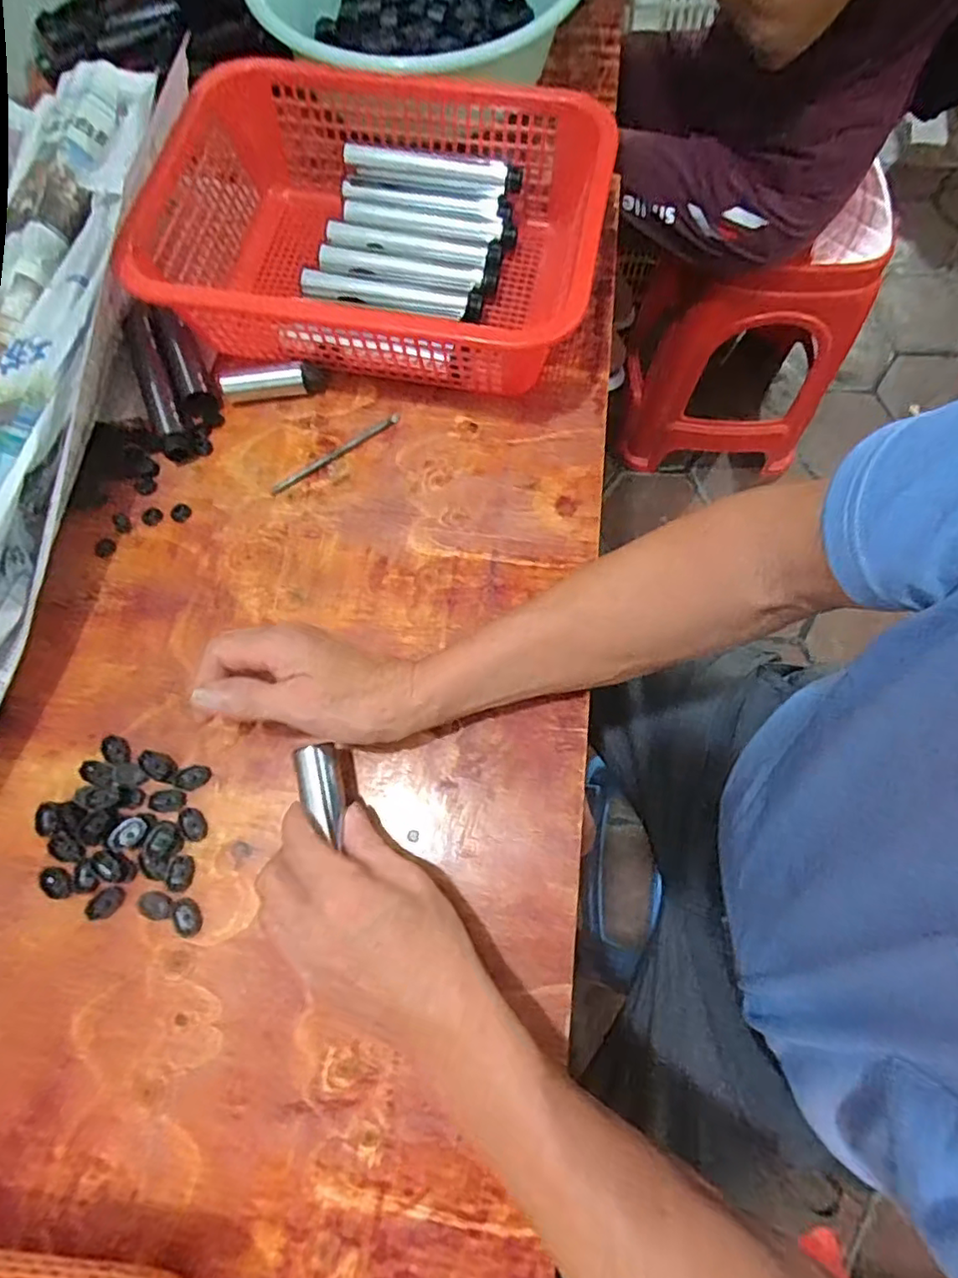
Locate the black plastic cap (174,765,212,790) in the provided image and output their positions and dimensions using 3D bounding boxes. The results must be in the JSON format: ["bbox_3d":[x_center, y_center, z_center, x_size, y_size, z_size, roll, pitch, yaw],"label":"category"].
[{"bbox_3d":[-0.190,0.091,0.403,0.023,0.004,0.015,-24,72,-7],"label":"black plastic cap"}]

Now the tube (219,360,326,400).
[{"bbox_3d":[-0.167,-0.208,0.495,0.081,0.027,0.019,-7,71,-1],"label":"tube"}]

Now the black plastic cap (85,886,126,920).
[{"bbox_3d":[-0.234,0.166,0.382,0.024,0.004,0.016,-40,75,-12],"label":"black plastic cap"}]

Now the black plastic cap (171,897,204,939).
[{"bbox_3d":[-0.181,0.173,0.379,0.016,0.004,0.023,-28,73,-8],"label":"black plastic cap"}]

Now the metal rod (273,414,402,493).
[{"bbox_3d":[-0.114,-0.148,0.487,0.116,0.009,0.007,-32,73,-9],"label":"metal rod"}]

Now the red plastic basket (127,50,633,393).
[{"bbox_3d":[-0.082,-0.316,0.492,0.346,0.100,0.246,10,71,5],"label":"red plastic basket"}]

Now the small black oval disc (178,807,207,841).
[{"bbox_3d":[-0.187,0.120,0.395,0.015,0.004,0.023,-37,74,-11],"label":"small black oval disc"}]

